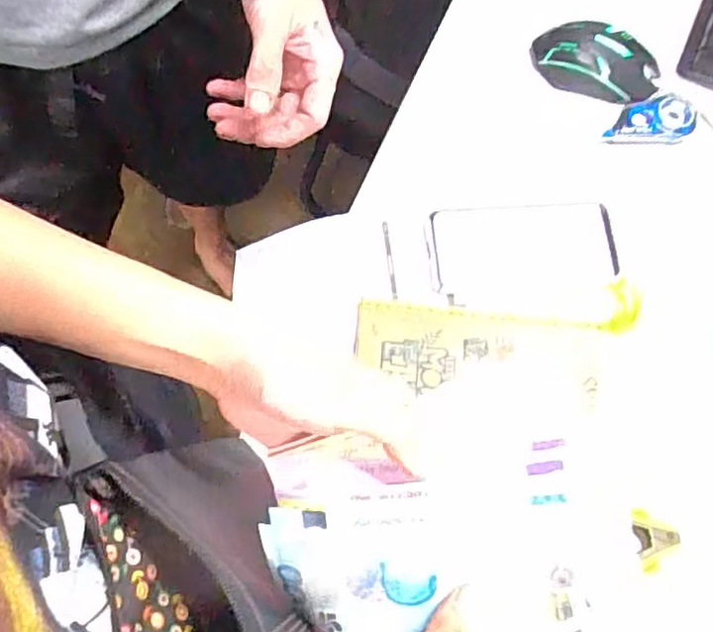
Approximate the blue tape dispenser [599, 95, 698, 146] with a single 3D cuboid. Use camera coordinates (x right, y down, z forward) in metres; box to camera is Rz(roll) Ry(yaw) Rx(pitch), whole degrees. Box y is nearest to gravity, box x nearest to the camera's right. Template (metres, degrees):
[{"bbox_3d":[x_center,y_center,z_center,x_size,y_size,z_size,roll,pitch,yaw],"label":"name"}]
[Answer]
[{"bbox_3d":[0.266,-0.173,0.576,0.087,0.013,0.041,-19,74,-7],"label":"blue tape dispenser"}]

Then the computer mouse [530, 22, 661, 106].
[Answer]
[{"bbox_3d":[0.223,-0.239,0.583,0.116,0.031,0.055,26,74,6],"label":"computer mouse"}]

